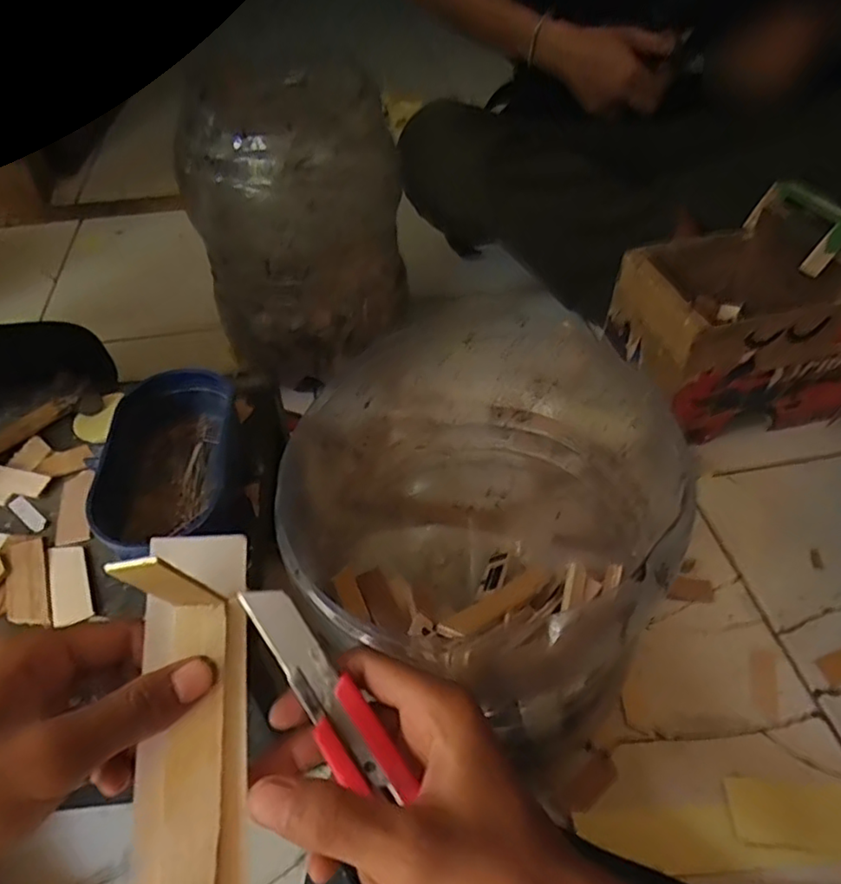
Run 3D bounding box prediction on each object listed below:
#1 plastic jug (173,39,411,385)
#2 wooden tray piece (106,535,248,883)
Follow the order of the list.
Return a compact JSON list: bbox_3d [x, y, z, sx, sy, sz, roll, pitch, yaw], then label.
[{"bbox_3d":[-0.125,-0.236,0.721,0.166,0.262,0.205,26,53,23],"label":"plastic jug"},{"bbox_3d":[-0.096,0.130,0.243,0.049,0.039,0.196,-6,62,-4],"label":"wooden tray piece"}]

